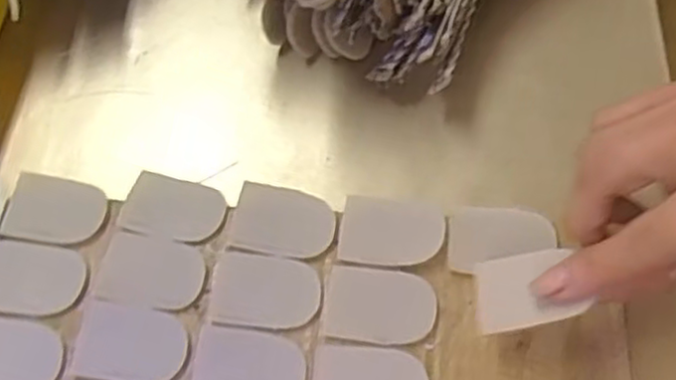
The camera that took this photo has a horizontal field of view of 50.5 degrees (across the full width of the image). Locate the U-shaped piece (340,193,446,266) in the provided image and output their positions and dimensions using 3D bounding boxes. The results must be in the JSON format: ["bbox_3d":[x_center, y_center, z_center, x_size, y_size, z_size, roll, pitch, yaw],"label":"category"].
[{"bbox_3d":[0.024,0.018,0.325,0.046,0.005,0.032,7,64,6],"label":"U-shaped piece"}]

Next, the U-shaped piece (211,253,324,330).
[{"bbox_3d":[-0.031,0.044,0.315,0.045,0.004,0.033,6,64,6],"label":"U-shaped piece"}]

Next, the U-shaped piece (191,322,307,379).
[{"bbox_3d":[-0.037,0.074,0.300,0.046,0.004,0.033,5,64,5],"label":"U-shaped piece"}]

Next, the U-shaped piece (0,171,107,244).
[{"bbox_3d":[-0.133,0.009,0.338,0.045,0.004,0.032,8,64,6],"label":"U-shaped piece"}]

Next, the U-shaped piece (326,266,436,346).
[{"bbox_3d":[0.018,0.050,0.311,0.046,0.004,0.033,6,64,6],"label":"U-shaped piece"}]

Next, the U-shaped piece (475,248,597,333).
[{"bbox_3d":[0.074,0.038,0.282,0.041,0.004,0.031,-17,49,23],"label":"U-shaped piece"}]

